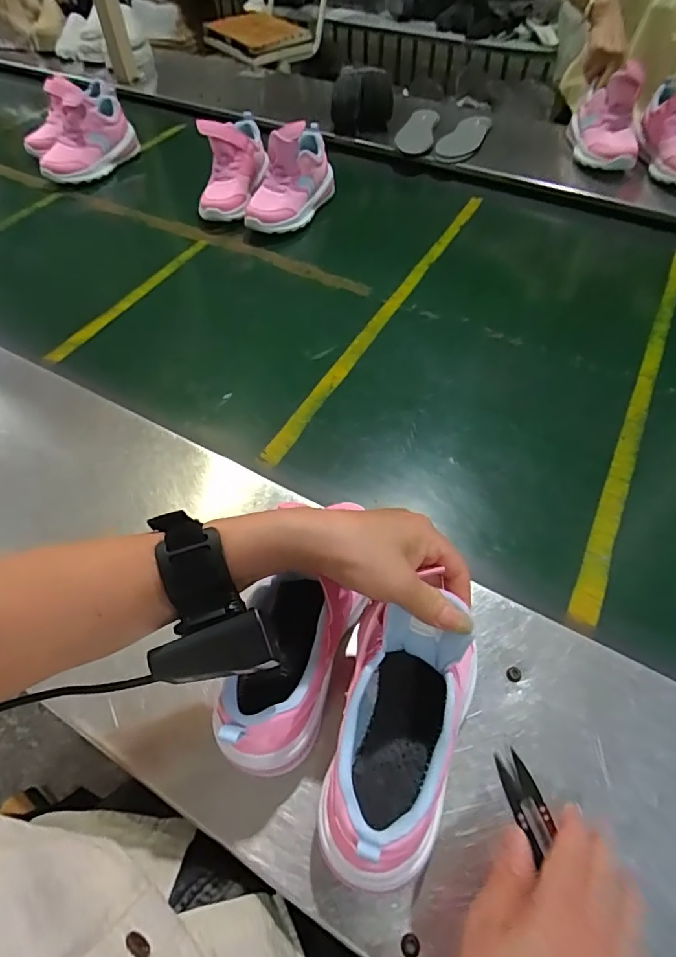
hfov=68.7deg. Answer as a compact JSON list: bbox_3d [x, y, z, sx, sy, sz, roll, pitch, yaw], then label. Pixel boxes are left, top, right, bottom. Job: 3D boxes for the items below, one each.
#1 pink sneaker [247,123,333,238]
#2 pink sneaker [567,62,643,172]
[{"bbox_3d":[-0.078,-0.495,0.811,0.077,0.143,0.190,27,60,19],"label":"pink sneaker"},{"bbox_3d":[0.459,-0.611,0.836,0.083,0.117,0.169,1,54,2],"label":"pink sneaker"}]

